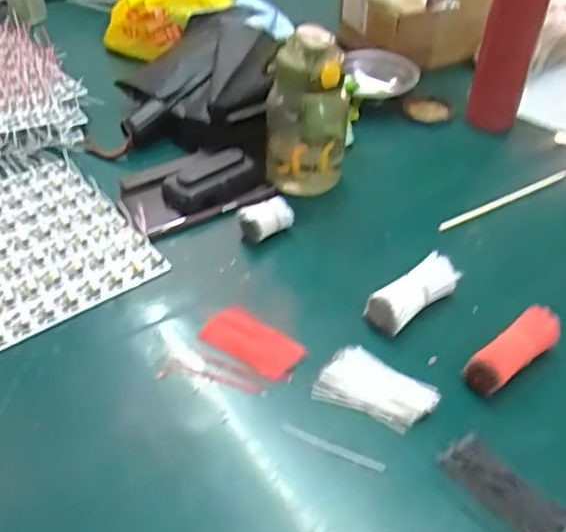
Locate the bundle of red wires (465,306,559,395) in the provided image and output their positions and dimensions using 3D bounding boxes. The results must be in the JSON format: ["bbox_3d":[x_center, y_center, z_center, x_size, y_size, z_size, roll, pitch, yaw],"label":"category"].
[{"bbox_3d":[0.192,0.070,0.496,0.098,0.025,0.032,-29,52,-27],"label":"bundle of red wires"}]

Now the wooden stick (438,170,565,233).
[{"bbox_3d":[0.250,-0.076,0.668,0.198,0.004,0.012,-22,49,-21],"label":"wooden stick"}]

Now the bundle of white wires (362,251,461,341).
[{"bbox_3d":[0.116,0.026,0.543,0.092,0.031,0.036,-29,52,-27],"label":"bundle of white wires"}]

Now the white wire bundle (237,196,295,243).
[{"bbox_3d":[-0.018,-0.049,0.622,0.056,0.031,0.033,-26,51,-25],"label":"white wire bundle"}]

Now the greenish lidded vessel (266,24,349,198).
[{"bbox_3d":[0.026,-0.165,0.649,0.084,0.169,0.084,5,45,4],"label":"greenish lidded vessel"}]

